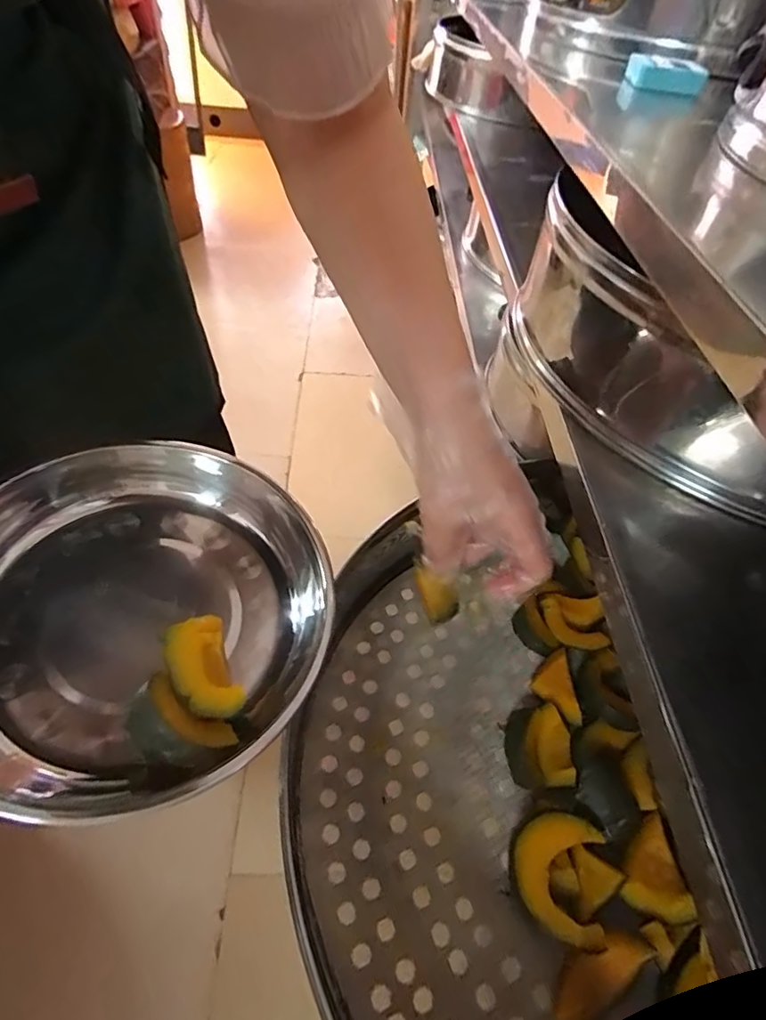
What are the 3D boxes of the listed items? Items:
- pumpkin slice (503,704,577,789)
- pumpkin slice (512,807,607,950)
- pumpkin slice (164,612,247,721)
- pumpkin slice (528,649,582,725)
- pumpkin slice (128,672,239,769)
[{"bbox_3d":[0.123,0.186,0.409,0.047,0.026,0.058,10,49,2],"label":"pumpkin slice"},{"bbox_3d":[0.116,0.245,0.350,0.054,0.032,0.071,13,49,4],"label":"pumpkin slice"},{"bbox_3d":[-0.104,0.092,0.298,0.034,0.015,0.062,-18,54,-20],"label":"pumpkin slice"},{"bbox_3d":[0.143,0.150,0.440,0.033,0.025,0.064,3,49,-4],"label":"pumpkin slice"},{"bbox_3d":[-0.115,0.120,0.285,0.057,0.017,0.035,26,52,15],"label":"pumpkin slice"}]

